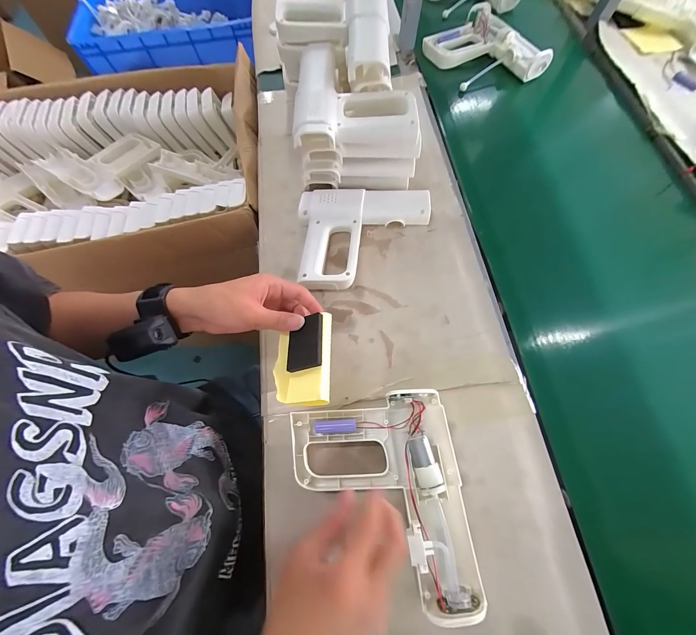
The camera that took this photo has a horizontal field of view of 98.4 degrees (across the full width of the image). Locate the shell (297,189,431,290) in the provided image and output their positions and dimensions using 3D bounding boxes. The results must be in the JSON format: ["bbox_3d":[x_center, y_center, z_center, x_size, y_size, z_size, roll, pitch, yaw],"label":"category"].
[{"bbox_3d":[0.028,-0.128,0.469,0.202,0.031,0.167,-3,69,0],"label":"shell"}]

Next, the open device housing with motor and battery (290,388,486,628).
[{"bbox_3d":[0.034,0.195,0.330,0.181,0.048,0.203,-7,69,-2],"label":"open device housing with motor and battery"}]

